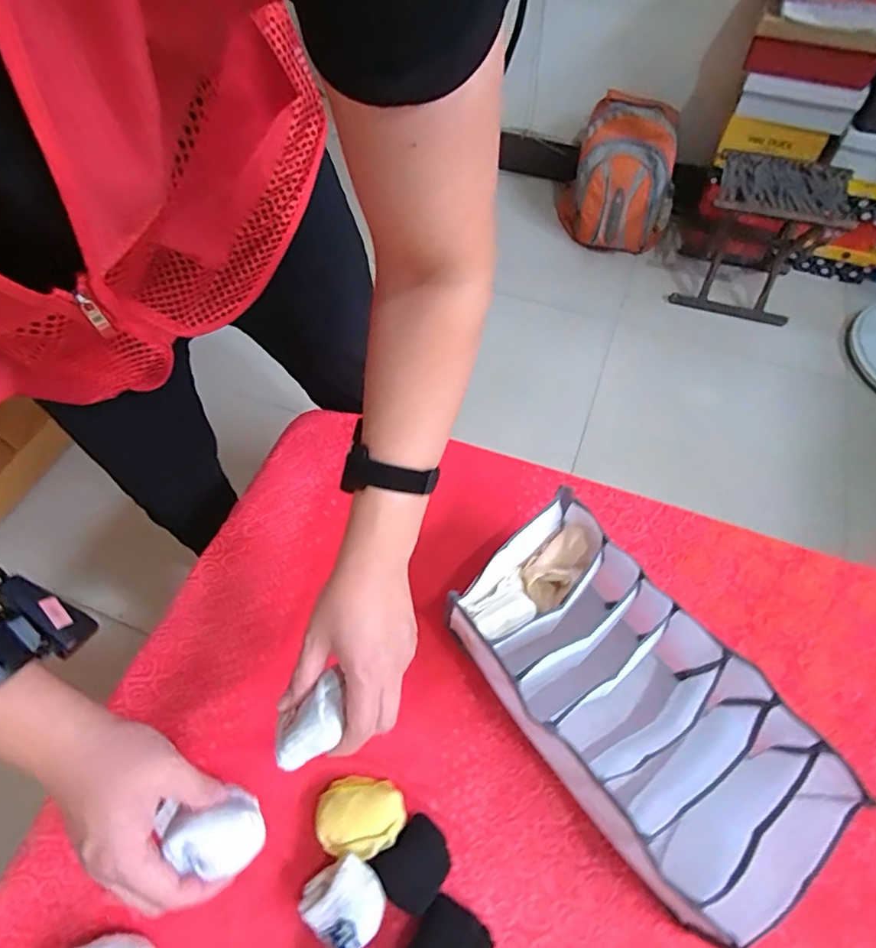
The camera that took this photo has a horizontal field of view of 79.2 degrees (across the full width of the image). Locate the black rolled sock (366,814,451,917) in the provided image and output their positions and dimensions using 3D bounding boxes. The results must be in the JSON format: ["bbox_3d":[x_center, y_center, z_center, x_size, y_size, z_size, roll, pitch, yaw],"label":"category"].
[{"bbox_3d":[-0.020,0.360,0.489,0.064,0.049,0.060,-37,67,-19],"label":"black rolled sock"}]

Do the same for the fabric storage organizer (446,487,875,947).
[{"bbox_3d":[0.180,0.227,0.533,0.186,0.138,0.366,-35,67,-18],"label":"fabric storage organizer"}]

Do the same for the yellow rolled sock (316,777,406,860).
[{"bbox_3d":[-0.074,0.327,0.508,0.086,0.041,0.064,-4,61,-2],"label":"yellow rolled sock"}]

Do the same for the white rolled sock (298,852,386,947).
[{"bbox_3d":[-0.082,0.381,0.471,0.069,0.062,0.063,-29,65,-15],"label":"white rolled sock"}]

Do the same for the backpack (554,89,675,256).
[{"bbox_3d":[0.529,-0.852,1.551,0.335,0.337,0.216,18,62,10],"label":"backpack"}]

